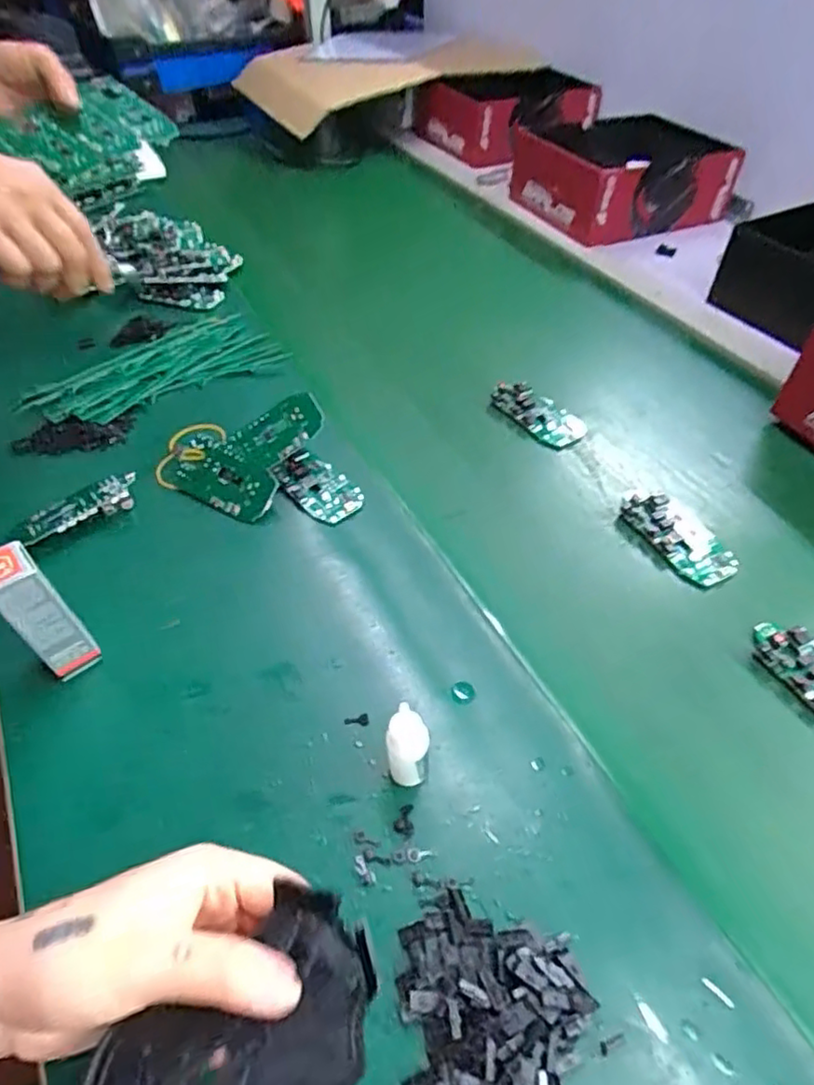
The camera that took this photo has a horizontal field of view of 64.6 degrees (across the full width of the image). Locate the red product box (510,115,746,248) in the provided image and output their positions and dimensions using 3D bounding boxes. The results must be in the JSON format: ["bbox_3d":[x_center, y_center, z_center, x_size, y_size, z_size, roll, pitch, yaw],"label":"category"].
[{"bbox_3d":[0.295,-0.496,0.872,0.250,0.089,0.189,-23,52,-20],"label":"red product box"}]

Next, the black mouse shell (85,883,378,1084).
[{"bbox_3d":[-0.062,0.183,0.227,0.113,0.017,0.065,-30,55,-25],"label":"black mouse shell"}]

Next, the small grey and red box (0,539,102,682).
[{"bbox_3d":[-0.215,0.044,0.377,0.031,0.097,0.027,-35,57,-28],"label":"small grey and red box"}]

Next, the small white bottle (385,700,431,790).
[{"bbox_3d":[0.001,0.109,0.340,0.022,0.063,0.017,7,48,6],"label":"small white bottle"}]

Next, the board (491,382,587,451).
[{"bbox_3d":[0.121,-0.119,0.584,0.044,0.015,0.090,-32,55,-26],"label":"board"}]

